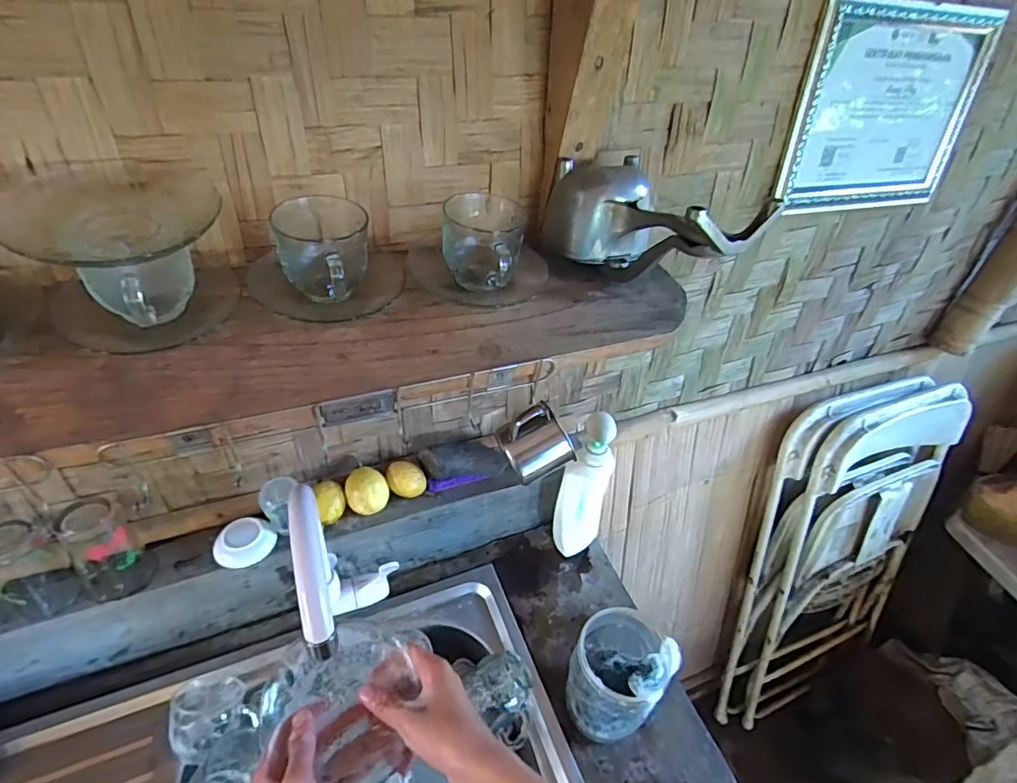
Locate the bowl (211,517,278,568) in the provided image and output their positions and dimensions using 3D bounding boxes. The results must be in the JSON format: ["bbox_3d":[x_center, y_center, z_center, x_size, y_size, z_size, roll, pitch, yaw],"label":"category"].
[{"bbox_3d":[-0.324,0.184,0.652,0.066,0.023,0.061,4,44,-4],"label":"bowl"}]

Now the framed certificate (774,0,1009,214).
[{"bbox_3d":[0.548,-0.395,0.764,0.360,0.258,0.019,-12,34,-22],"label":"framed certificate"}]

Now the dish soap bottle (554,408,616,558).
[{"bbox_3d":[0.107,0.142,0.750,0.068,0.228,0.062,19,45,11],"label":"dish soap bottle"}]

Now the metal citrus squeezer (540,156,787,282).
[{"bbox_3d":[0.142,-0.162,0.530,0.120,0.114,0.232,-20,33,-26],"label":"metal citrus squeezer"}]

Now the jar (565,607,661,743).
[{"bbox_3d":[0.119,0.325,0.623,0.093,0.151,0.116,22,46,15],"label":"jar"}]

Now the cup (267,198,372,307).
[{"bbox_3d":[-0.163,-0.117,0.476,0.076,0.077,0.092,-6,45,-14],"label":"cup"}]

